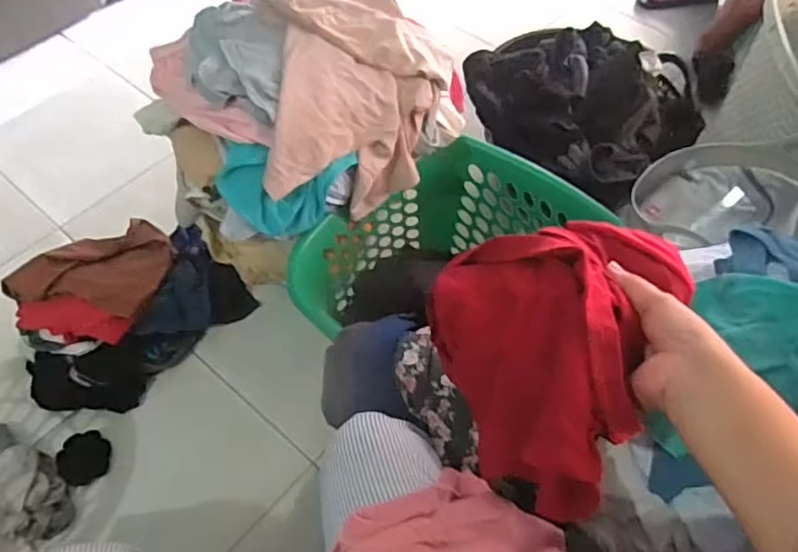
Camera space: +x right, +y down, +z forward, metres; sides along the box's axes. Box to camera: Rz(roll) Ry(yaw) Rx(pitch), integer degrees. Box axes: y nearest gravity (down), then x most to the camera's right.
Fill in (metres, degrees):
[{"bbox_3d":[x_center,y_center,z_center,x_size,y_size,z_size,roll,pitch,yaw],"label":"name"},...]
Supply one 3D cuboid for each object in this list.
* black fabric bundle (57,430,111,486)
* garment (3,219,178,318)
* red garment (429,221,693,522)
[{"bbox_3d":[-0.548,0.315,1.064,0.080,0.017,0.091,-8,57,-7],"label":"black fabric bundle"},{"bbox_3d":[-0.522,-0.003,1.084,0.126,0.124,0.262,40,64,22],"label":"garment"},{"bbox_3d":[0.116,0.047,0.510,0.179,0.134,0.223,25,59,14],"label":"red garment"}]

